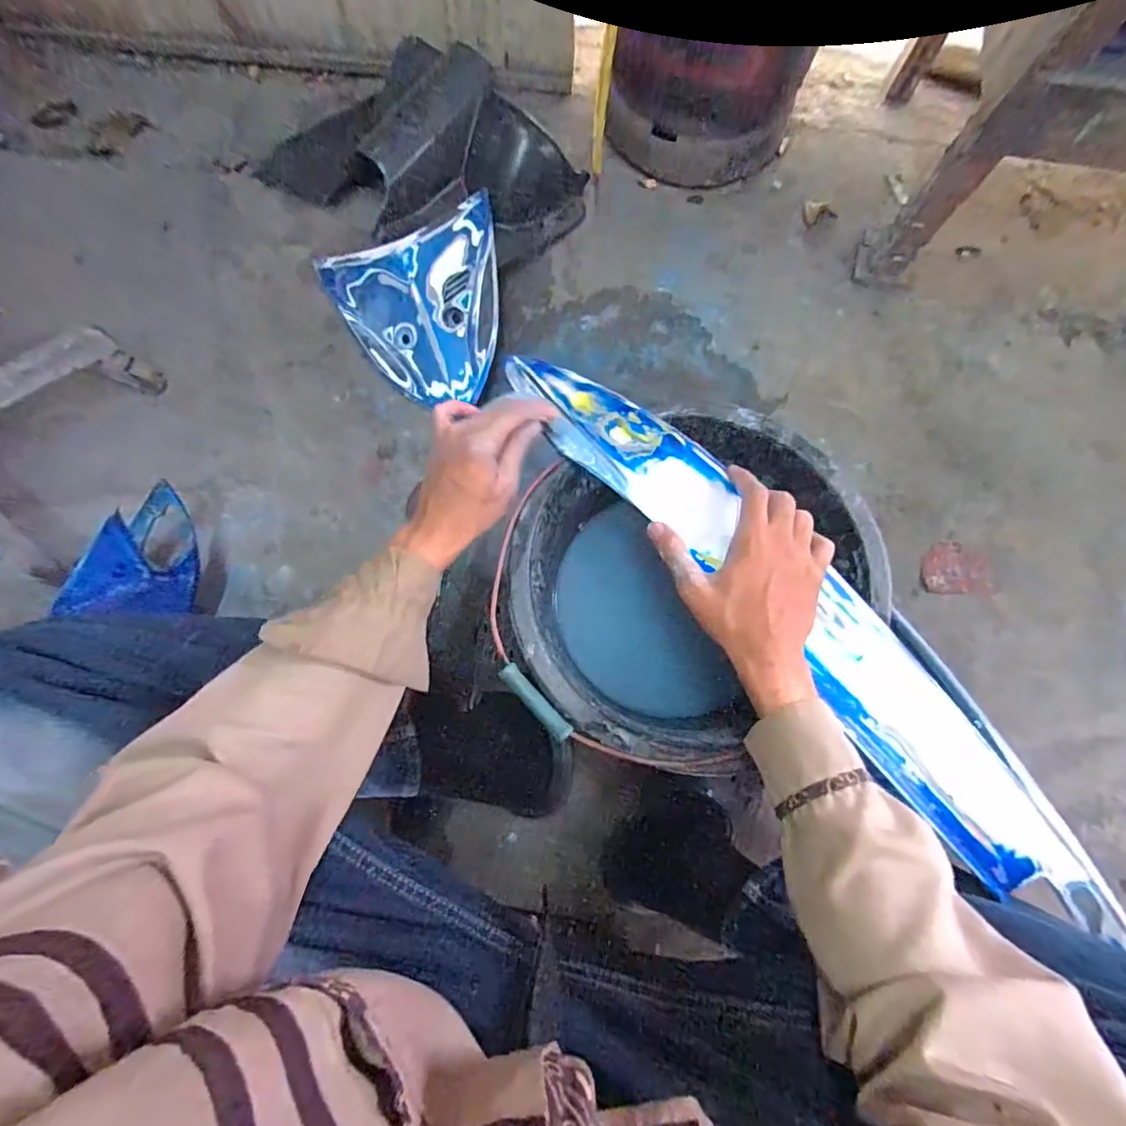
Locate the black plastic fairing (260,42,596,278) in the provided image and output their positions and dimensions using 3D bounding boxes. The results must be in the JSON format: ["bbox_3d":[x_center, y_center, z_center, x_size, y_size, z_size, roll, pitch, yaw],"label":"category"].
[{"bbox_3d":[-0.186,-0.591,0.829,0.397,0.134,0.273,28,79,7],"label":"black plastic fairing"}]

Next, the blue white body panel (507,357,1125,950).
[{"bbox_3d":[0.197,0.035,0.479,0.109,0.066,0.685,-44,83,-8],"label":"blue white body panel"}]

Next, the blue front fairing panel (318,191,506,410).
[{"bbox_3d":[-0.186,-0.354,0.787,0.261,0.091,0.306,-21,77,-5],"label":"blue front fairing panel"}]

